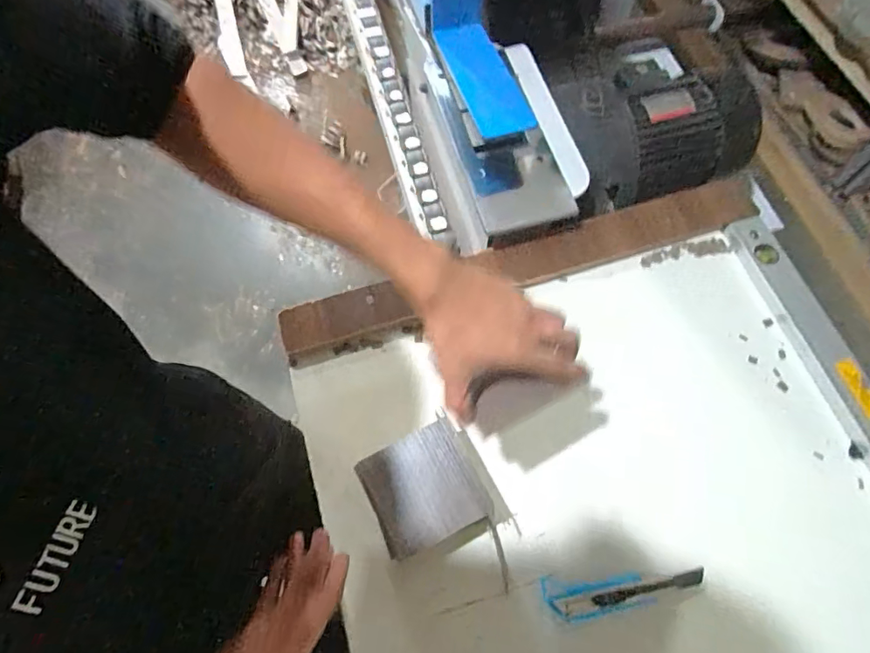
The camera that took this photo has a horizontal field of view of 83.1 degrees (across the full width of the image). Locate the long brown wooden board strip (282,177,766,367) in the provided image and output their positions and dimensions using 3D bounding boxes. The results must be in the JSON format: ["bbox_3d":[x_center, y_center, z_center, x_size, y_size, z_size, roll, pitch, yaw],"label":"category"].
[{"bbox_3d":[0.124,-0.086,0.706,0.696,0.032,0.079,-17,67,-6],"label":"long brown wooden board strip"}]

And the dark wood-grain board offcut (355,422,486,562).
[{"bbox_3d":[-0.018,0.182,0.548,0.118,0.015,0.114,-28,73,1],"label":"dark wood-grain board offcut"}]

